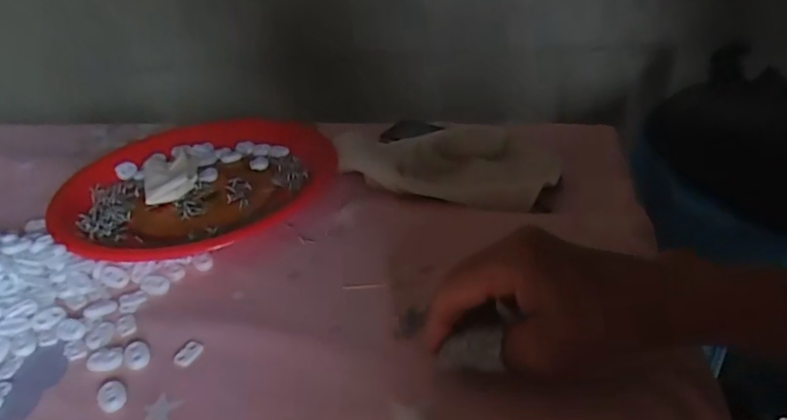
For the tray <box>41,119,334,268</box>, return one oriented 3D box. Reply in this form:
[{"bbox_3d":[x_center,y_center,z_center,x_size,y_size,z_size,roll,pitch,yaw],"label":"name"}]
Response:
[{"bbox_3d":[-0.194,-0.034,0.570,0.266,0.026,0.235,-27,38,-30],"label":"tray"}]

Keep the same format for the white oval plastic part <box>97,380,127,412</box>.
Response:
[{"bbox_3d":[-0.170,0.112,0.343,0.015,0.006,0.023,-30,40,-34],"label":"white oval plastic part"}]

